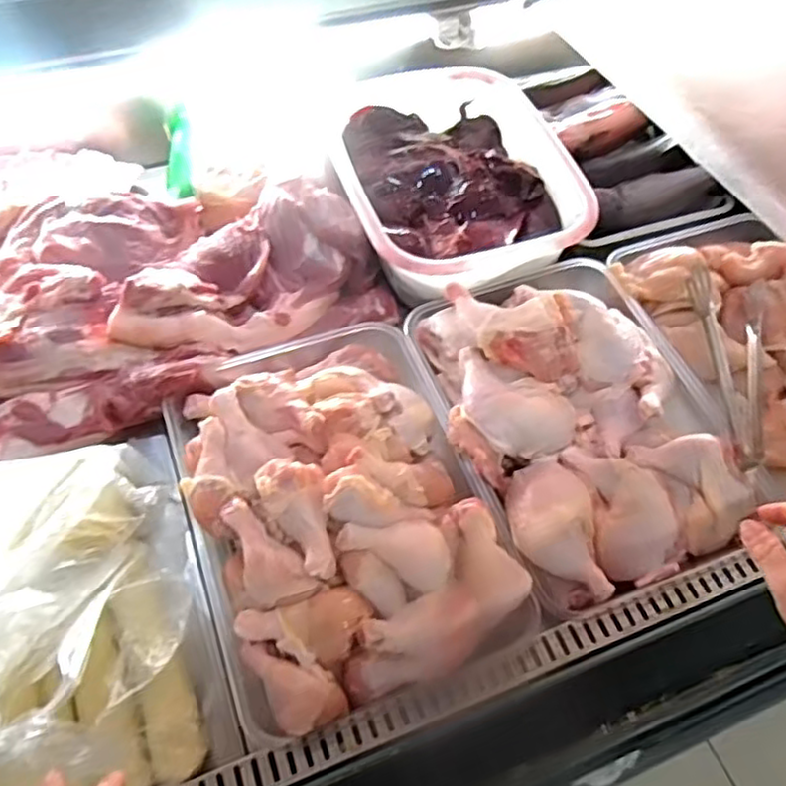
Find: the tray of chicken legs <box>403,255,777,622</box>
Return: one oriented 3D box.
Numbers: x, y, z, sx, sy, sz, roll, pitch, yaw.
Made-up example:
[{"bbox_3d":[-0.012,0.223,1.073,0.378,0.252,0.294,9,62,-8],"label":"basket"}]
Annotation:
[{"bbox_3d":[0.216,0.011,0.774,0.304,0.099,0.405,-19,59,-15],"label":"tray of chicken legs"}]

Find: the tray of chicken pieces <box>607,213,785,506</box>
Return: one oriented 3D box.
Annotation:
[{"bbox_3d":[0.486,-0.062,0.866,0.312,0.083,0.414,-15,58,-12],"label":"tray of chicken pieces"}]

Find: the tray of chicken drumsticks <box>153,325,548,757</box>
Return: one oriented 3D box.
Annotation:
[{"bbox_3d":[-0.061,0.099,0.708,0.299,0.094,0.415,-17,59,-13],"label":"tray of chicken drumsticks"}]

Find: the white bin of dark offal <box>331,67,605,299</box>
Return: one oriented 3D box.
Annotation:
[{"bbox_3d":[0.072,-0.324,0.948,0.306,0.077,0.429,-16,59,-13],"label":"white bin of dark offal"}]

